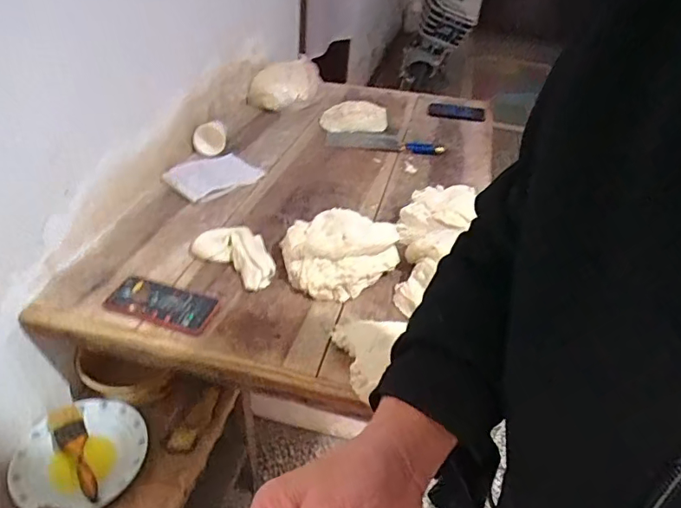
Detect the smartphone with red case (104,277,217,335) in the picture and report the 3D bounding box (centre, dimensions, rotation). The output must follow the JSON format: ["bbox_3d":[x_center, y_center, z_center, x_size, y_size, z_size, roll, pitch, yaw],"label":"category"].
[{"bbox_3d":[-0.277,0.075,0.797,0.156,0.012,0.082,12,38,7],"label":"smartphone with red case"}]

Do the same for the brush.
[{"bbox_3d":[-0.432,0.318,0.830,0.049,0.033,0.187,-19,44,-29],"label":"brush"}]

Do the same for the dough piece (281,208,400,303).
[{"bbox_3d":[0.004,-0.003,0.875,0.190,0.092,0.136,-2,38,-11],"label":"dough piece"}]

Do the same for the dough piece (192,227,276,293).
[{"bbox_3d":[-0.174,-0.002,0.889,0.152,0.046,0.081,25,41,23],"label":"dough piece"}]

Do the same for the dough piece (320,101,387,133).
[{"bbox_3d":[0.037,-0.365,1.362,0.192,0.060,0.082,-11,41,-21],"label":"dough piece"}]

